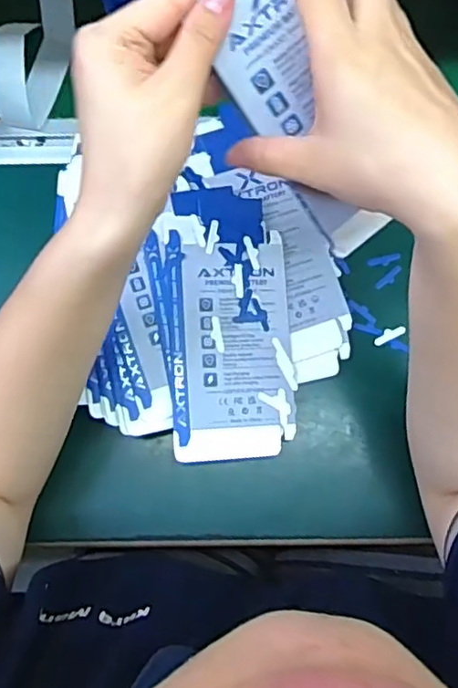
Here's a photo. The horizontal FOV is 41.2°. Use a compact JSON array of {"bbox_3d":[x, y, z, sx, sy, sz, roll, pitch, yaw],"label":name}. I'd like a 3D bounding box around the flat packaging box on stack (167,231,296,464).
[{"bbox_3d":[0.002,0.003,0.443,0.089,0.004,0.159,-1,83,-11],"label":"flat packaging box on stack"}]

